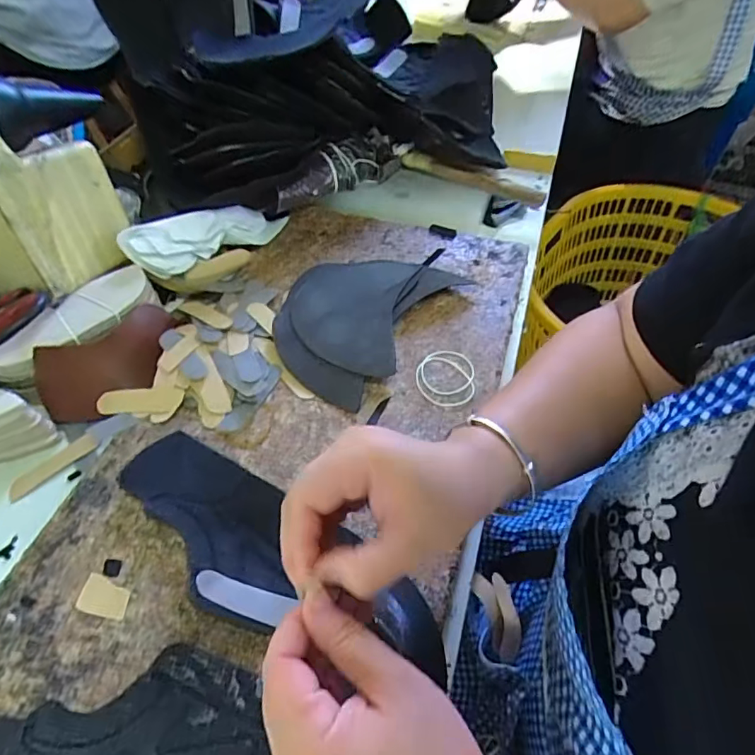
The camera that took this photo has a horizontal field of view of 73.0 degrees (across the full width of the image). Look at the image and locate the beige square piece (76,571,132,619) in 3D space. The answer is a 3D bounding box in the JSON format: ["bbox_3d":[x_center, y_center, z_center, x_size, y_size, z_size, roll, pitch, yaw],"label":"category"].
[{"bbox_3d":[-0.183,0.146,0.341,0.034,0.004,0.023,11,50,9],"label":"beige square piece"}]

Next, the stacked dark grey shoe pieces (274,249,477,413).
[{"bbox_3d":[-0.013,-0.072,0.499,0.137,0.017,0.200,33,57,24],"label":"stacked dark grey shoe pieces"}]

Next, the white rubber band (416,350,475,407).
[{"bbox_3d":[0.061,-0.001,0.459,0.052,0.004,0.064,2,50,1],"label":"white rubber band"}]

